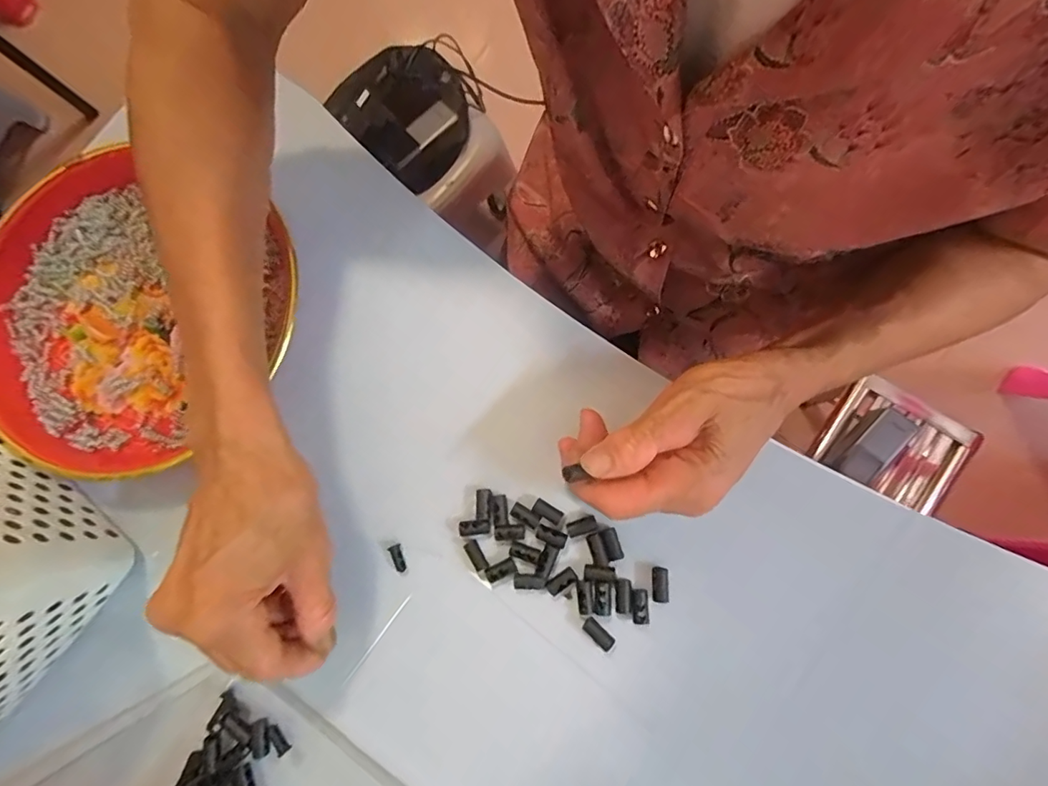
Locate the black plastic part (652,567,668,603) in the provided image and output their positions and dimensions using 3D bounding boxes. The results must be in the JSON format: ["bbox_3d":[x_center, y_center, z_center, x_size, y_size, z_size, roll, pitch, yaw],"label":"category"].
[{"bbox_3d":[0.076,0.107,0.274,0.008,0.007,0.019,3,80,6],"label":"black plastic part"}]

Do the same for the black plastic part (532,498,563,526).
[{"bbox_3d":[0.014,0.070,0.289,0.018,0.004,0.009,31,84,10],"label":"black plastic part"}]

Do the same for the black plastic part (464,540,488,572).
[{"bbox_3d":[-0.029,0.097,0.292,0.008,0.008,0.018,-32,78,-1],"label":"black plastic part"}]

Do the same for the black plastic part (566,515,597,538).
[{"bbox_3d":[0.033,0.078,0.285,0.018,0.006,0.009,-22,74,10],"label":"black plastic part"}]

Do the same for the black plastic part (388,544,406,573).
[{"bbox_3d":[-0.076,0.099,0.294,0.007,0.004,0.017,-29,78,0],"label":"black plastic part"}]

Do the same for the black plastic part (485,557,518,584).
[{"bbox_3d":[-0.014,0.104,0.285,0.018,0.004,0.010,-26,78,1],"label":"black plastic part"}]

